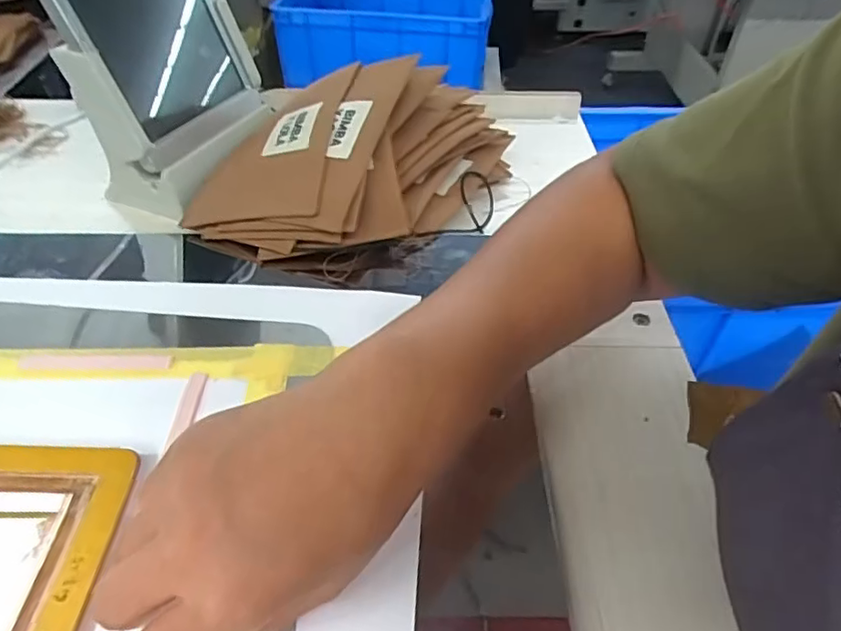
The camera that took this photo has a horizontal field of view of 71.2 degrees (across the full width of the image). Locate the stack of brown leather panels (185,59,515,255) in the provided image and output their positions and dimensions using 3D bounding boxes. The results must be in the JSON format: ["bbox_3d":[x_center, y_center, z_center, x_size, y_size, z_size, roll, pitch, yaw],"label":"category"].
[{"bbox_3d":[-0.050,-0.136,0.490,0.175,0.097,0.257,26,48,21],"label":"stack of brown leather panels"}]

